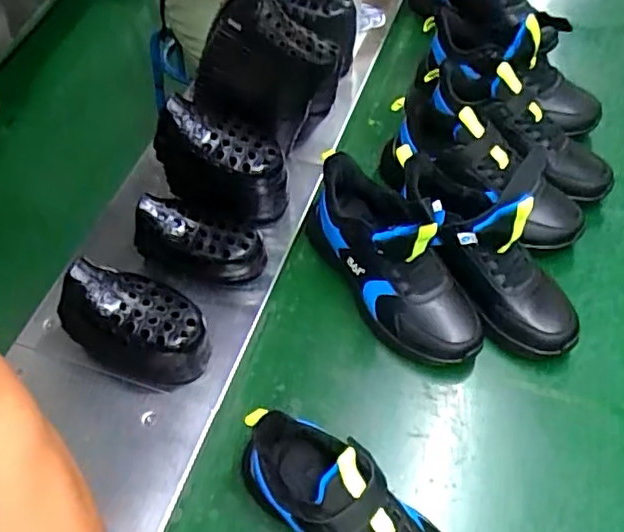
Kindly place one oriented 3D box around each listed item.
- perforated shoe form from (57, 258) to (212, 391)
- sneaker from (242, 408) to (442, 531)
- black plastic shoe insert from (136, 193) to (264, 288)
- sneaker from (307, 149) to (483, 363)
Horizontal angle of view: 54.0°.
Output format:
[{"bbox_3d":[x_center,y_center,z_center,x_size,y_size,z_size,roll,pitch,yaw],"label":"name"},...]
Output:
[{"bbox_3d":[-0.172,0.062,0.609,0.130,0.129,0.090,26,61,16],"label":"perforated shoe form"},{"bbox_3d":[0.044,0.224,0.515,0.247,0.123,0.086,43,68,14],"label":"sneaker"},{"bbox_3d":[-0.127,-0.027,0.678,0.143,0.093,0.039,15,59,10],"label":"black plastic shoe insert"},{"bbox_3d":[0.087,-0.012,0.660,0.091,0.152,0.245,-26,61,-15],"label":"sneaker"}]

